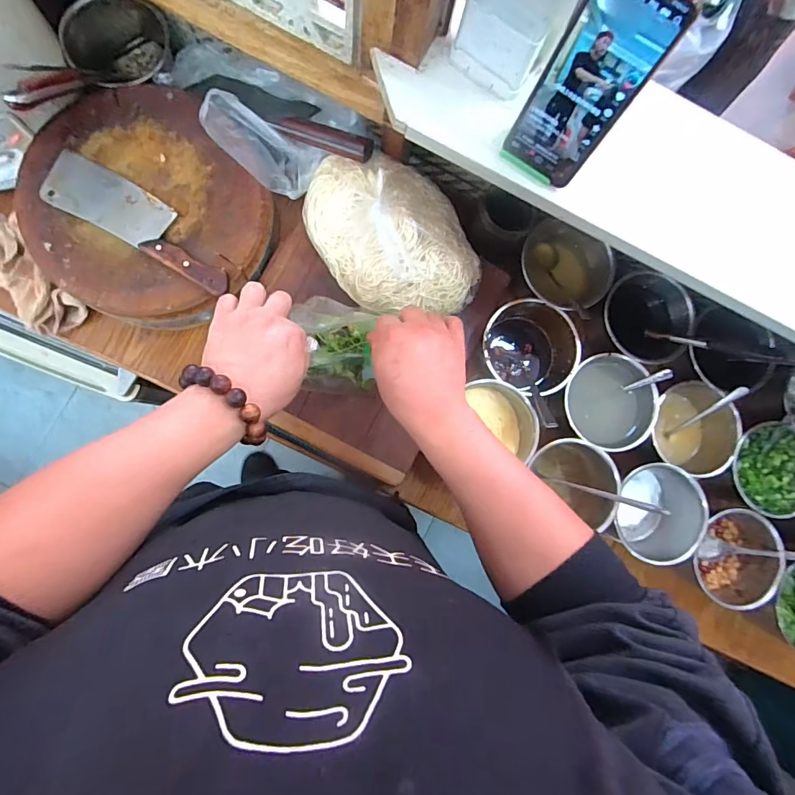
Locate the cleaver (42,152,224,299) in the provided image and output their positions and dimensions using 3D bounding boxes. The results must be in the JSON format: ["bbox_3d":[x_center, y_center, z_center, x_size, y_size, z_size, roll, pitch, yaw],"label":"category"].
[{"bbox_3d":[-0.319,-0.221,0.557,0.259,0.015,0.072,29,83,-3],"label":"cleaver"}]

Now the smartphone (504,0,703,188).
[{"bbox_3d":[0.161,-0.262,0.375,0.076,0.160,0.007,31,61,-2],"label":"smartphone"}]

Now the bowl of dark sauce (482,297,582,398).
[{"bbox_3d":[0.182,-0.065,0.648,0.129,0.094,0.129,0,85,-6],"label":"bowl of dark sauce"}]

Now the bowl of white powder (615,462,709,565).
[{"bbox_3d":[0.361,0.165,0.647,0.131,0.092,0.134,0,85,-6],"label":"bowl of white powder"}]

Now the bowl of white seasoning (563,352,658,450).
[{"bbox_3d":[0.296,0.009,0.640,0.126,0.077,0.128,0,85,-6],"label":"bowl of white seasoning"}]

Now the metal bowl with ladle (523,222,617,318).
[{"bbox_3d":[0.237,-0.184,0.653,0.133,0.072,0.122,0,85,-6],"label":"metal bowl with ladle"}]

